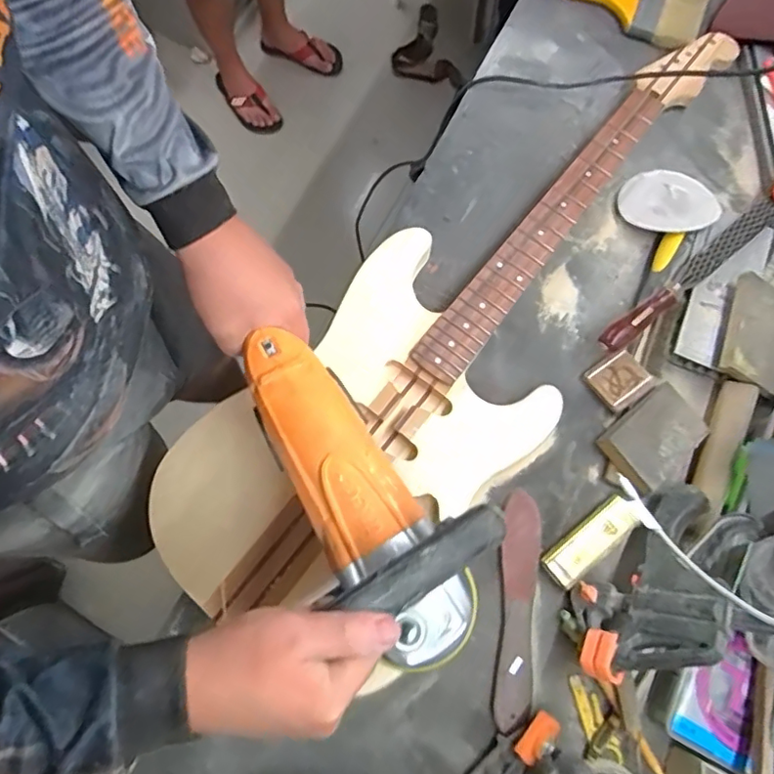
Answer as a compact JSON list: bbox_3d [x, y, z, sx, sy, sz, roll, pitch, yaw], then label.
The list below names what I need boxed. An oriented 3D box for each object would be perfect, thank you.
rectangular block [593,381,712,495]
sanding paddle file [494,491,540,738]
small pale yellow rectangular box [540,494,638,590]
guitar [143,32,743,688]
[{"bbox_3d":[0.281,0.053,0.581,0.103,0.030,0.073,-38,79,-11],"label":"rectangular block"},{"bbox_3d":[0.133,0.221,0.557,0.040,0.009,0.221,7,74,-7],"label":"sanding paddle file"},{"bbox_3d":[0.211,0.159,0.573,0.107,0.016,0.036,-37,79,-11],"label":"small pale yellow rectangular box"},{"bbox_3d":[0.077,-0.086,0.621,0.304,0.047,0.799,35,77,8],"label":"guitar"}]

